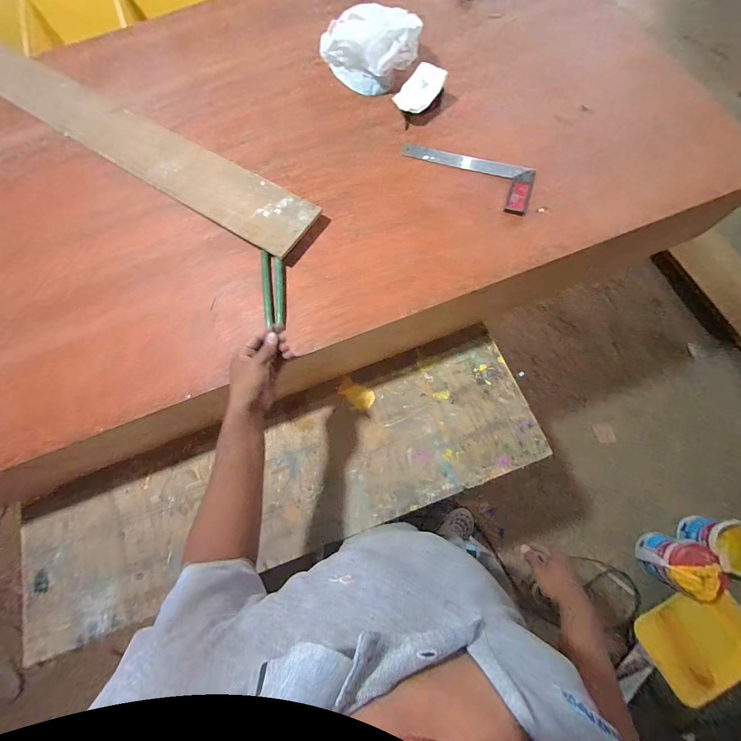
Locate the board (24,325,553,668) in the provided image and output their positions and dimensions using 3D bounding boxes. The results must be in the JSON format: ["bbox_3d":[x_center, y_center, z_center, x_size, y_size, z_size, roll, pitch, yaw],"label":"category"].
[{"bbox_3d":[-0.204,0.265,0.755,1.178,0.023,0.323,-22,72,-2],"label":"board"}]

